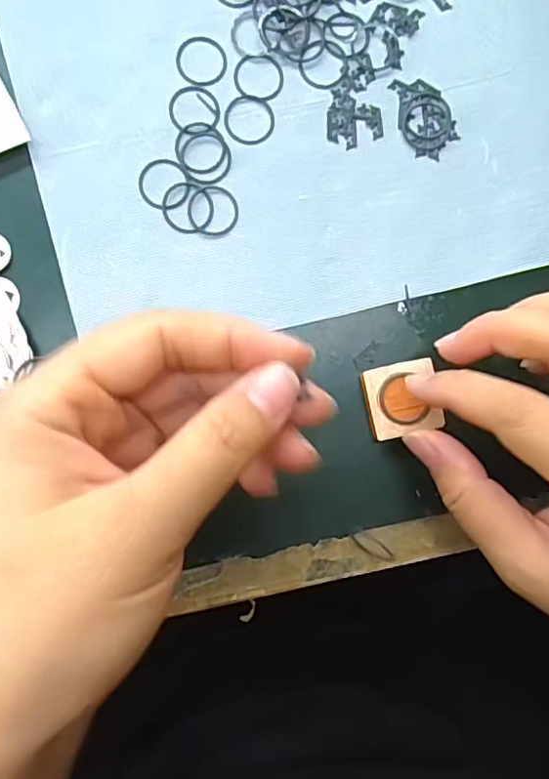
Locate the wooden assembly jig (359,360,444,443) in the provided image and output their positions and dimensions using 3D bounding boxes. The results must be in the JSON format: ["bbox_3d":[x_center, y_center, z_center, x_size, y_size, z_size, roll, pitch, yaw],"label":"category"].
[{"bbox_3d":[0.052,0.004,0.229,0.030,0.005,0.029,-12,88,-6],"label":"wooden assembly jig"}]

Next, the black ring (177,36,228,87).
[{"bbox_3d":[-0.030,-0.136,0.232,0.021,0.004,0.021,0,87,-5],"label":"black ring"}]

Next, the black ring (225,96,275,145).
[{"bbox_3d":[-0.010,-0.112,0.232,0.021,0.004,0.021,0,87,-5],"label":"black ring"}]

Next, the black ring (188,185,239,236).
[{"bbox_3d":[-0.025,-0.073,0.229,0.020,0.004,0.021,0,87,-5],"label":"black ring"}]

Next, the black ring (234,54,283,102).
[{"bbox_3d":[-0.006,-0.131,0.234,0.020,0.004,0.019,0,87,-5],"label":"black ring"}]

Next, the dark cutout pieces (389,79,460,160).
[{"bbox_3d":[0.064,-0.117,0.239,0.023,0.004,0.034,-20,89,-6],"label":"dark cutout pieces"}]

